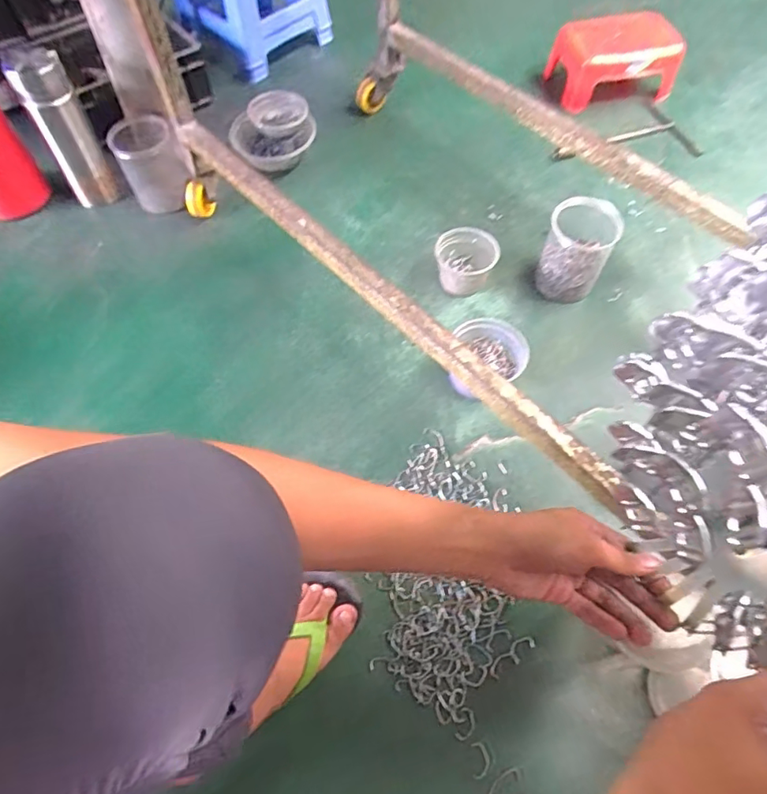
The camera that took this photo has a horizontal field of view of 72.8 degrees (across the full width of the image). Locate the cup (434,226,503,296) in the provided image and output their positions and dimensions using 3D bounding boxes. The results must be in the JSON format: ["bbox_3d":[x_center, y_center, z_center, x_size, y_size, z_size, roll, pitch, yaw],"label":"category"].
[{"bbox_3d":[0.144,-0.236,0.904,0.103,0.066,0.097,0,60,0],"label":"cup"}]

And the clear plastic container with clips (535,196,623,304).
[{"bbox_3d":[0.319,-0.244,0.863,0.104,0.139,0.116,25,63,14],"label":"clear plastic container with clips"}]

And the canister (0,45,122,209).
[{"bbox_3d":[-0.548,-0.458,0.908,0.086,0.269,0.096,-27,64,-15],"label":"canister"}]

